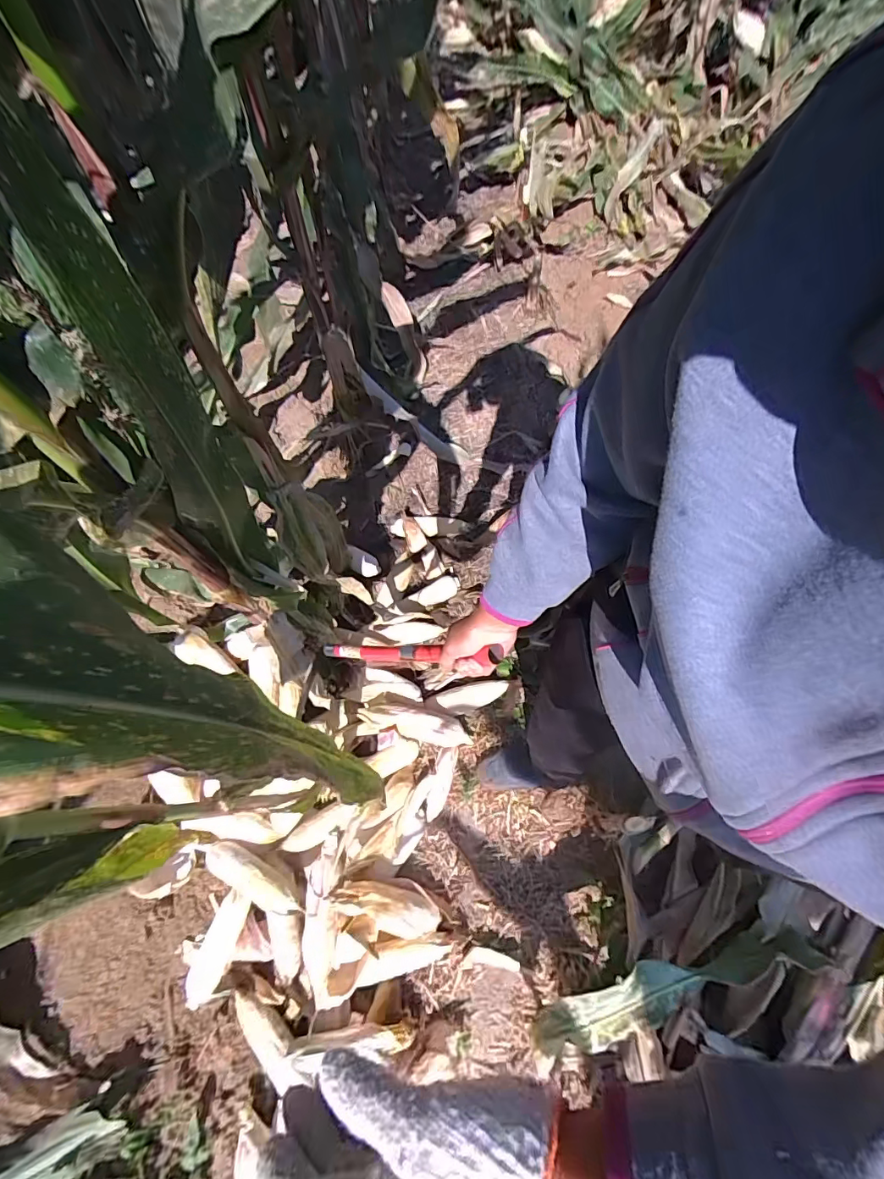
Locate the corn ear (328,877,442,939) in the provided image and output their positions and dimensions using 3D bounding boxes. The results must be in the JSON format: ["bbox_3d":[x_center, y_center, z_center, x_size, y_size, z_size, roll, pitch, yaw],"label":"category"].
[{"bbox_3d":[-0.114,0.666,1.029,0.237,0.058,0.099,24,66,-16],"label":"corn ear"}]

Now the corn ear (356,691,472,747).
[{"bbox_3d":[-0.059,0.315,1.165,0.270,0.065,0.086,19,68,8],"label":"corn ear"}]

